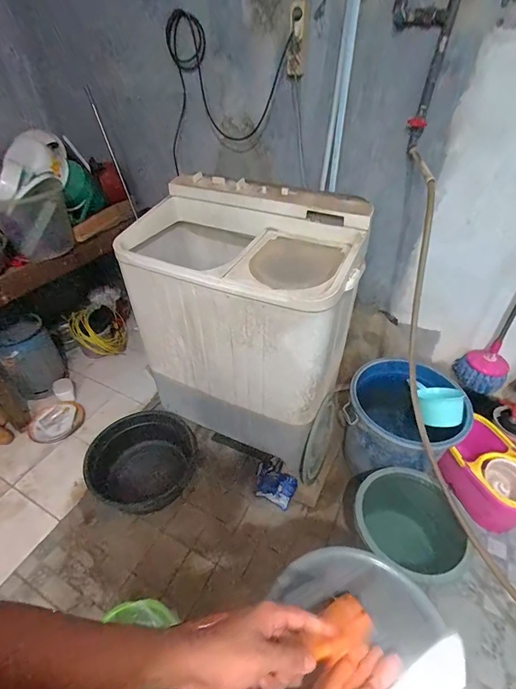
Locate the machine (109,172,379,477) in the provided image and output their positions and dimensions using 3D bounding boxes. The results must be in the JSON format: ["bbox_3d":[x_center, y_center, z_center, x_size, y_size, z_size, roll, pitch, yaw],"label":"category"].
[{"bbox_3d":[-0.052,-0.065,1.394,0.746,0.888,0.468,16,44,19],"label":"machine"}]

